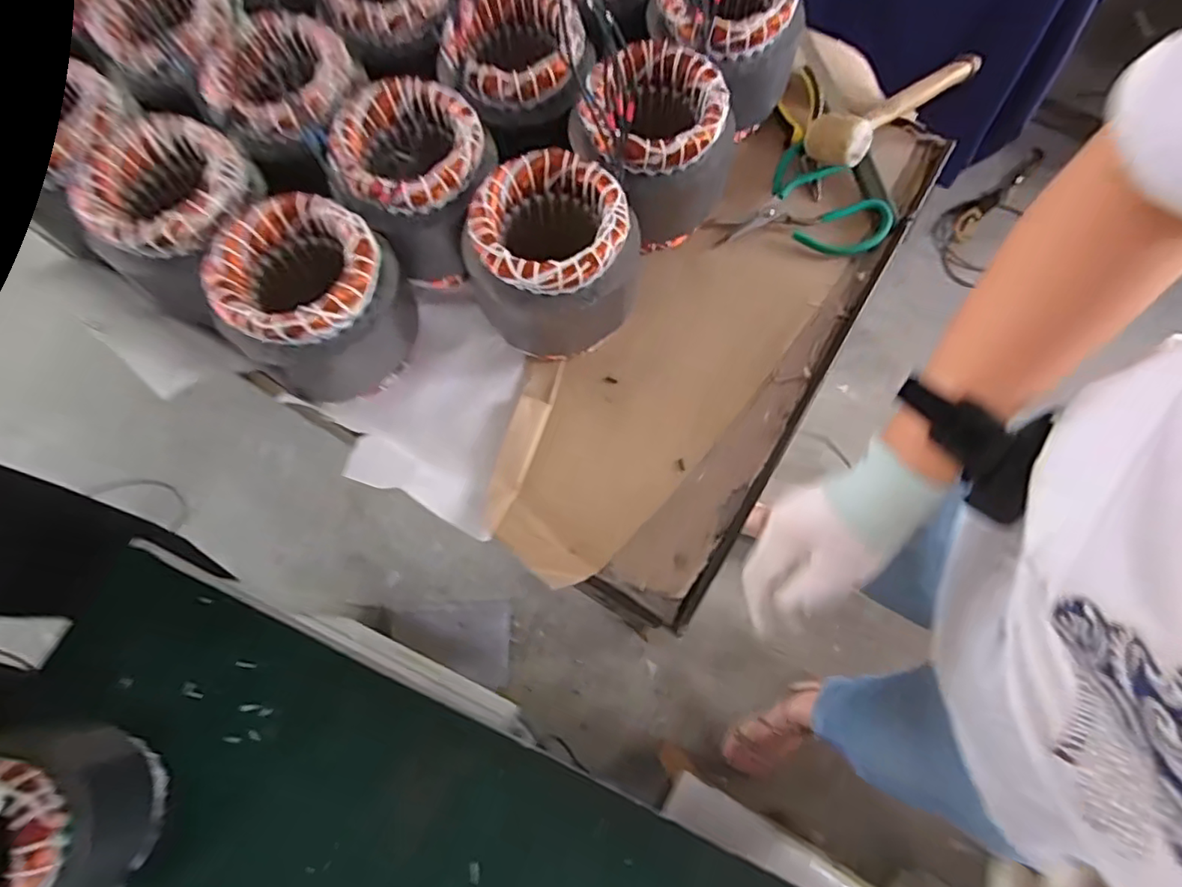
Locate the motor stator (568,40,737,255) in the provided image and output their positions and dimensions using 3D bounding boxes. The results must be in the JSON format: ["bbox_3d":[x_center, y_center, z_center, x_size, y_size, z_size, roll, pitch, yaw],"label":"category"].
[{"bbox_3d":[0.064,-0.290,0.561,0.134,0.152,0.131,16,74,6],"label":"motor stator"}]

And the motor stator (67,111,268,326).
[{"bbox_3d":[-0.372,-0.206,0.539,0.119,0.099,0.146,17,74,6],"label":"motor stator"}]

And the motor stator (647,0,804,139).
[{"bbox_3d":[0.139,-0.420,0.592,0.128,0.126,0.129,0,73,1],"label":"motor stator"}]

